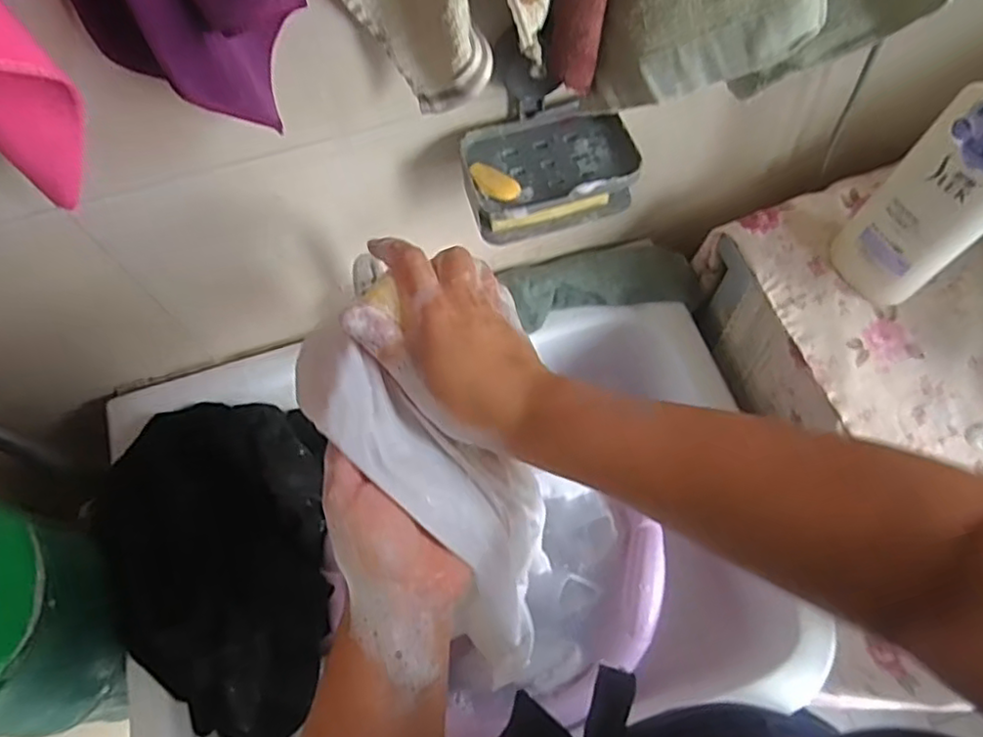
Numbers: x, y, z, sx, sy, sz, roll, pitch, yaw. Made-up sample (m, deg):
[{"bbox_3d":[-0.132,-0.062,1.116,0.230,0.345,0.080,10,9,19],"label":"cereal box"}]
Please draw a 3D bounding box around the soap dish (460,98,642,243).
[{"bbox_3d":[0.045,-0.162,0.541,0.134,0.052,0.095,-16,66,-5],"label":"soap dish"}]

